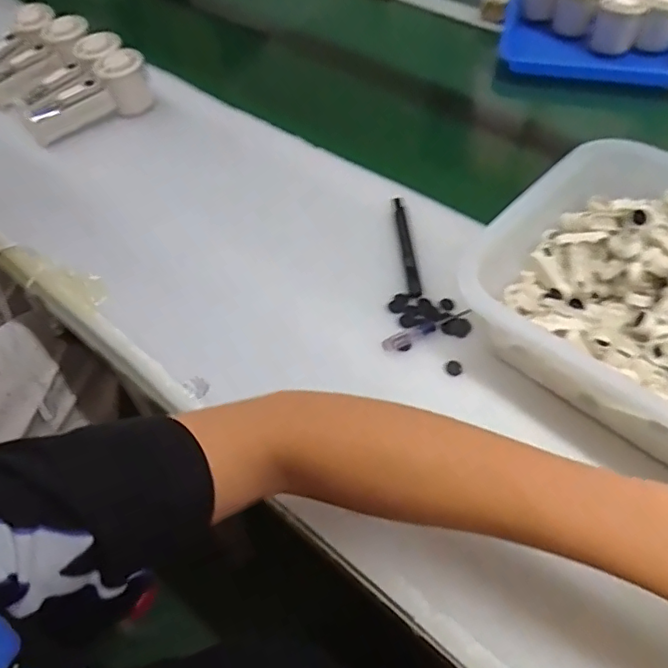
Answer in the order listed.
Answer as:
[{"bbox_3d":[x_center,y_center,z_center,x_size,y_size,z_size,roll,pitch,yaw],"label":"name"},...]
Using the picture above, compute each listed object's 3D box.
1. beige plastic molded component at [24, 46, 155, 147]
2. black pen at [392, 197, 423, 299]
[{"bbox_3d":[-0.295,-0.289,0.690,0.148,0.079,0.059,-29,55,2],"label":"beige plastic molded component"},{"bbox_3d":[0.071,-0.091,0.550,0.012,0.014,0.137,-4,52,-1],"label":"black pen"}]

